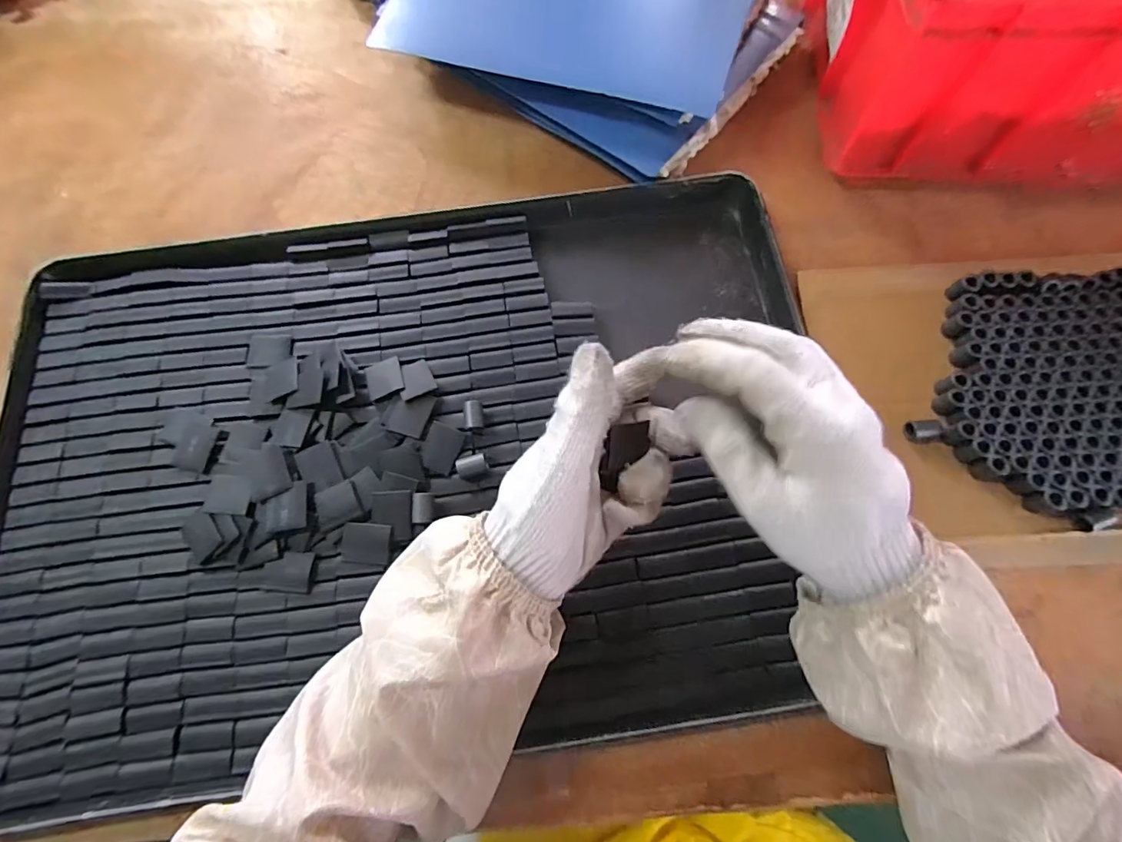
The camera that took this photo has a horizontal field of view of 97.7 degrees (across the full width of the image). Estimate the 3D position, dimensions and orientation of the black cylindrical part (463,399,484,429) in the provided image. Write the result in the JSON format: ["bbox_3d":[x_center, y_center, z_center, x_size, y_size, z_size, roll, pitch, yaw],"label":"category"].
[{"bbox_3d":[-0.063,-0.004,0.352,0.013,0.010,0.021,-7,71,-3],"label":"black cylindrical part"}]

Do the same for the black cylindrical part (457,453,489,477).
[{"bbox_3d":[-0.061,0.032,0.339,0.020,0.013,0.013,-14,72,-5],"label":"black cylindrical part"}]

